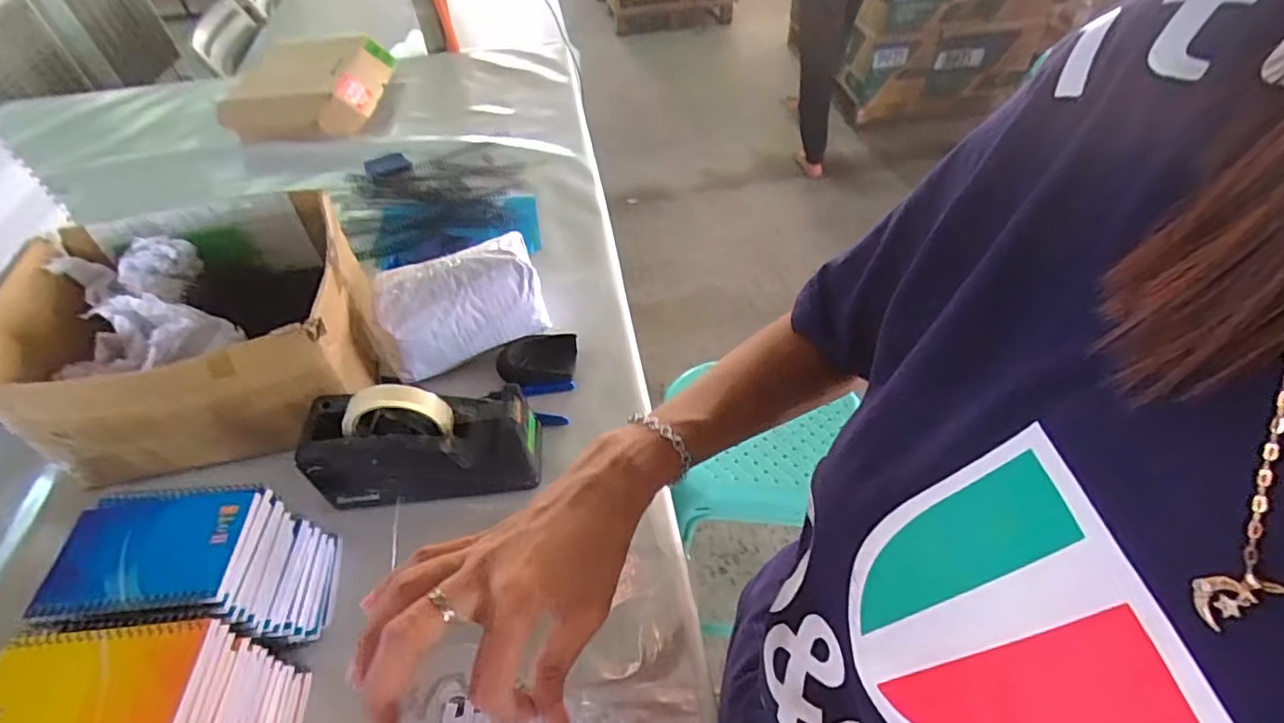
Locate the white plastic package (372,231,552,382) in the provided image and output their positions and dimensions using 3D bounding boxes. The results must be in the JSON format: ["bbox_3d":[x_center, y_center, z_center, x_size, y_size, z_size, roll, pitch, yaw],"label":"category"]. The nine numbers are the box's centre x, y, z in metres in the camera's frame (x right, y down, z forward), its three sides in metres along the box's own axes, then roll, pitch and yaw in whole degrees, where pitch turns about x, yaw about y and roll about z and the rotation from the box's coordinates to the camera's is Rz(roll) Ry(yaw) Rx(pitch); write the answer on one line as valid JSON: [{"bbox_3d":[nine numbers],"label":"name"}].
[{"bbox_3d":[-0.213,-0.064,0.679,0.185,0.099,0.106,-21,51,-15],"label":"white plastic package"}]

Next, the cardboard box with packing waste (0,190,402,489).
[{"bbox_3d":[-0.448,-0.030,0.624,0.304,0.167,0.255,-14,50,-9],"label":"cardboard box with packing waste"}]

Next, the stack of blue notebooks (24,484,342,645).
[{"bbox_3d":[-0.346,0.172,0.466,0.137,0.128,0.097,-3,49,0],"label":"stack of blue notebooks"}]

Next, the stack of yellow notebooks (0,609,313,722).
[{"bbox_3d":[-0.335,0.247,0.398,0.139,0.131,0.100,-8,49,-4],"label":"stack of yellow notebooks"}]

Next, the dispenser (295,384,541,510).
[{"bbox_3d":[-0.206,0.073,0.556,0.201,0.122,0.076,-6,49,-3],"label":"dispenser"}]

